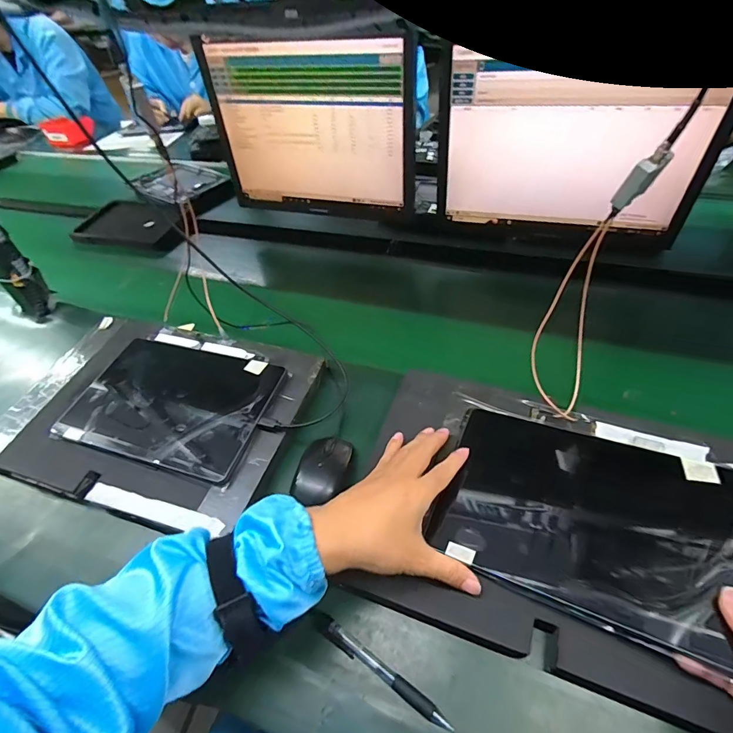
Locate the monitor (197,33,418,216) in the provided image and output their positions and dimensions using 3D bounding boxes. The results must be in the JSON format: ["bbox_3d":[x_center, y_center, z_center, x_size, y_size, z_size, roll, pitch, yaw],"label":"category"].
[{"bbox_3d":[-0.095,-0.401,0.721,0.359,0.272,0.054,12,50,17],"label":"monitor"}]

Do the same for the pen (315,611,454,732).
[{"bbox_3d":[0.008,0.259,0.354,0.137,0.010,0.015,26,55,27],"label":"pen"}]

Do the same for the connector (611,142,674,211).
[{"bbox_3d":[0.217,-0.148,0.328,0.020,0.054,0.015,31,54,2],"label":"connector"}]

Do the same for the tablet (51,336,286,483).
[{"bbox_3d":[-0.252,0.044,0.533,0.256,0.015,0.167,11,55,16],"label":"tablet"}]

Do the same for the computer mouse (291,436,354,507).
[{"bbox_3d":[-0.047,0.115,0.470,0.054,0.028,0.083,8,49,14],"label":"computer mouse"}]

